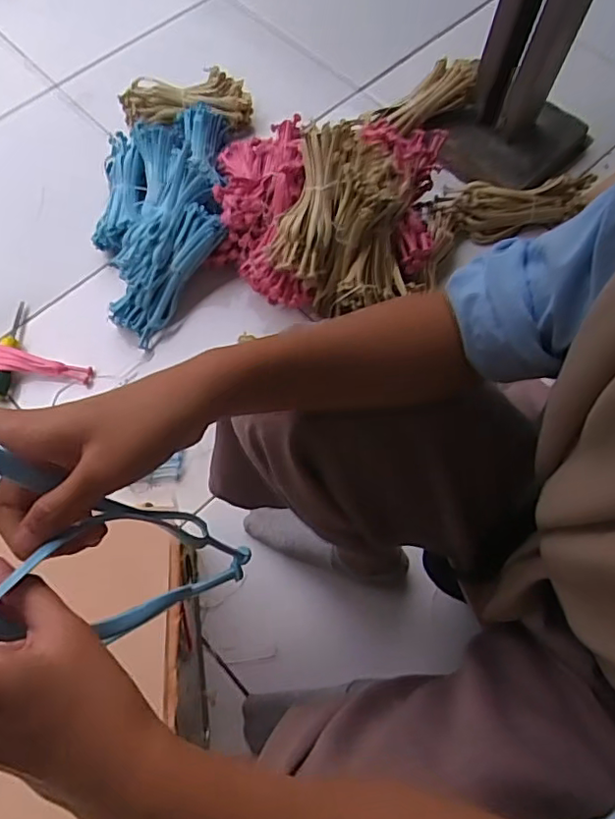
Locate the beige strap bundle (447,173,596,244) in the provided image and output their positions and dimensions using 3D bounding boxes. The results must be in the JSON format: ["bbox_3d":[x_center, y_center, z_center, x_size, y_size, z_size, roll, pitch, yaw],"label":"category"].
[{"bbox_3d":[0.331,-0.318,0.881,0.227,0.053,0.069,-6,68,-2],"label":"beige strap bundle"}]

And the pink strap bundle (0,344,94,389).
[{"bbox_3d":[-0.412,-0.066,0.817,0.198,0.035,0.059,2,68,2],"label":"pink strap bundle"}]

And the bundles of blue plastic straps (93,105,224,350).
[{"bbox_3d":[-0.226,-0.309,0.868,0.205,0.090,0.396,-7,68,-2],"label":"bundles of blue plastic straps"}]

